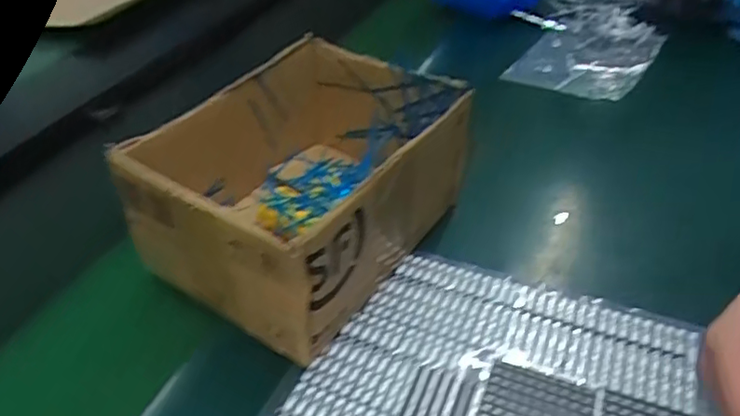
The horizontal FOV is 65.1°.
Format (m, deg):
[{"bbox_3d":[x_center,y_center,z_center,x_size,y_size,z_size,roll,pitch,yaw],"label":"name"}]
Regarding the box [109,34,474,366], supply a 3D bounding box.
[{"bbox_3d":[-0.046,-0.019,0.410,0.166,0.108,0.198,22,46,26],"label":"box"}]

